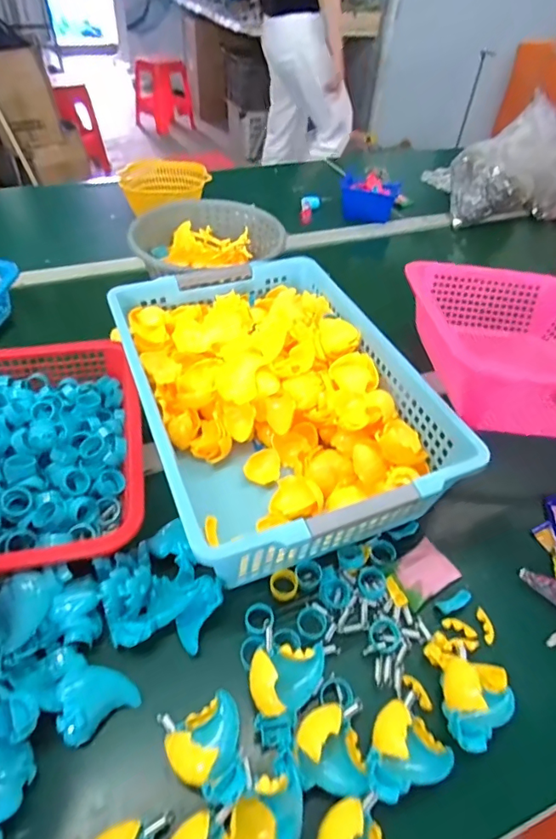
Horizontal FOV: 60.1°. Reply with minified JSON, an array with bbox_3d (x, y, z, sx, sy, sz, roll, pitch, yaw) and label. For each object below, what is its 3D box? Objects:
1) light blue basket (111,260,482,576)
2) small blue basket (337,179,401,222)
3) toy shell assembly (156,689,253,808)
[{"bbox_3d":[-0.018,-0.037,0.554,0.272,0.110,0.435,-15,49,-18],"label":"light blue basket"},{"bbox_3d":[0.198,-0.478,1.048,0.130,0.056,0.097,4,46,0],"label":"small blue basket"},{"bbox_3d":[-0.050,0.236,0.346,0.054,0.033,0.070,-17,49,-19],"label":"toy shell assembly"}]

